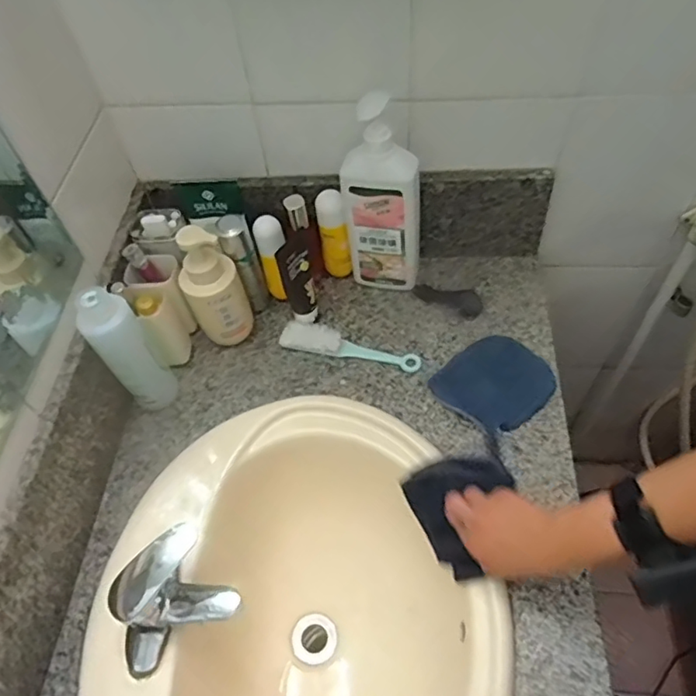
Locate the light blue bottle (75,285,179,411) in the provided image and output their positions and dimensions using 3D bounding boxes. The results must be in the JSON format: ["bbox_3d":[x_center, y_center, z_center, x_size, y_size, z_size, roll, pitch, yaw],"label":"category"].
[{"bbox_3d":[-0.271,0.011,0.718,0.060,0.214,0.054,-36,61,-17],"label":"light blue bottle"}]

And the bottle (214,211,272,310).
[{"bbox_3d":[-0.146,-0.115,0.811,0.043,0.156,0.046,-22,58,-10],"label":"bottle"}]

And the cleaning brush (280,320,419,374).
[{"bbox_3d":[0.004,-0.004,0.816,0.200,0.026,0.044,12,59,12],"label":"cleaning brush"}]

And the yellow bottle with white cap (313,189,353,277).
[{"bbox_3d":[-0.022,-0.162,0.831,0.036,0.143,0.042,-16,57,-6],"label":"yellow bottle with white cap"}]

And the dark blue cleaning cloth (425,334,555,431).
[{"bbox_3d":[0.199,0.045,0.767,0.142,0.011,0.125,-34,60,-16],"label":"dark blue cleaning cloth"}]

